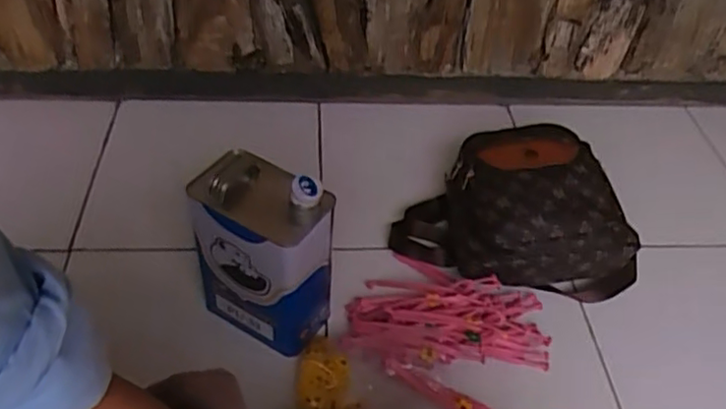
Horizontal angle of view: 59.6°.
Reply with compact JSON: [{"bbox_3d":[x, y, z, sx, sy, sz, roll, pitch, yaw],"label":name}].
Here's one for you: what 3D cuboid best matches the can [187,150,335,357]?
[{"bbox_3d":[-0.133,0.069,0.843,0.161,0.271,0.099,24,47,17],"label":"can"}]

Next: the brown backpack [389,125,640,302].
[{"bbox_3d":[0.239,0.004,1.005,0.366,0.154,0.232,2,45,-4],"label":"brown backpack"}]

